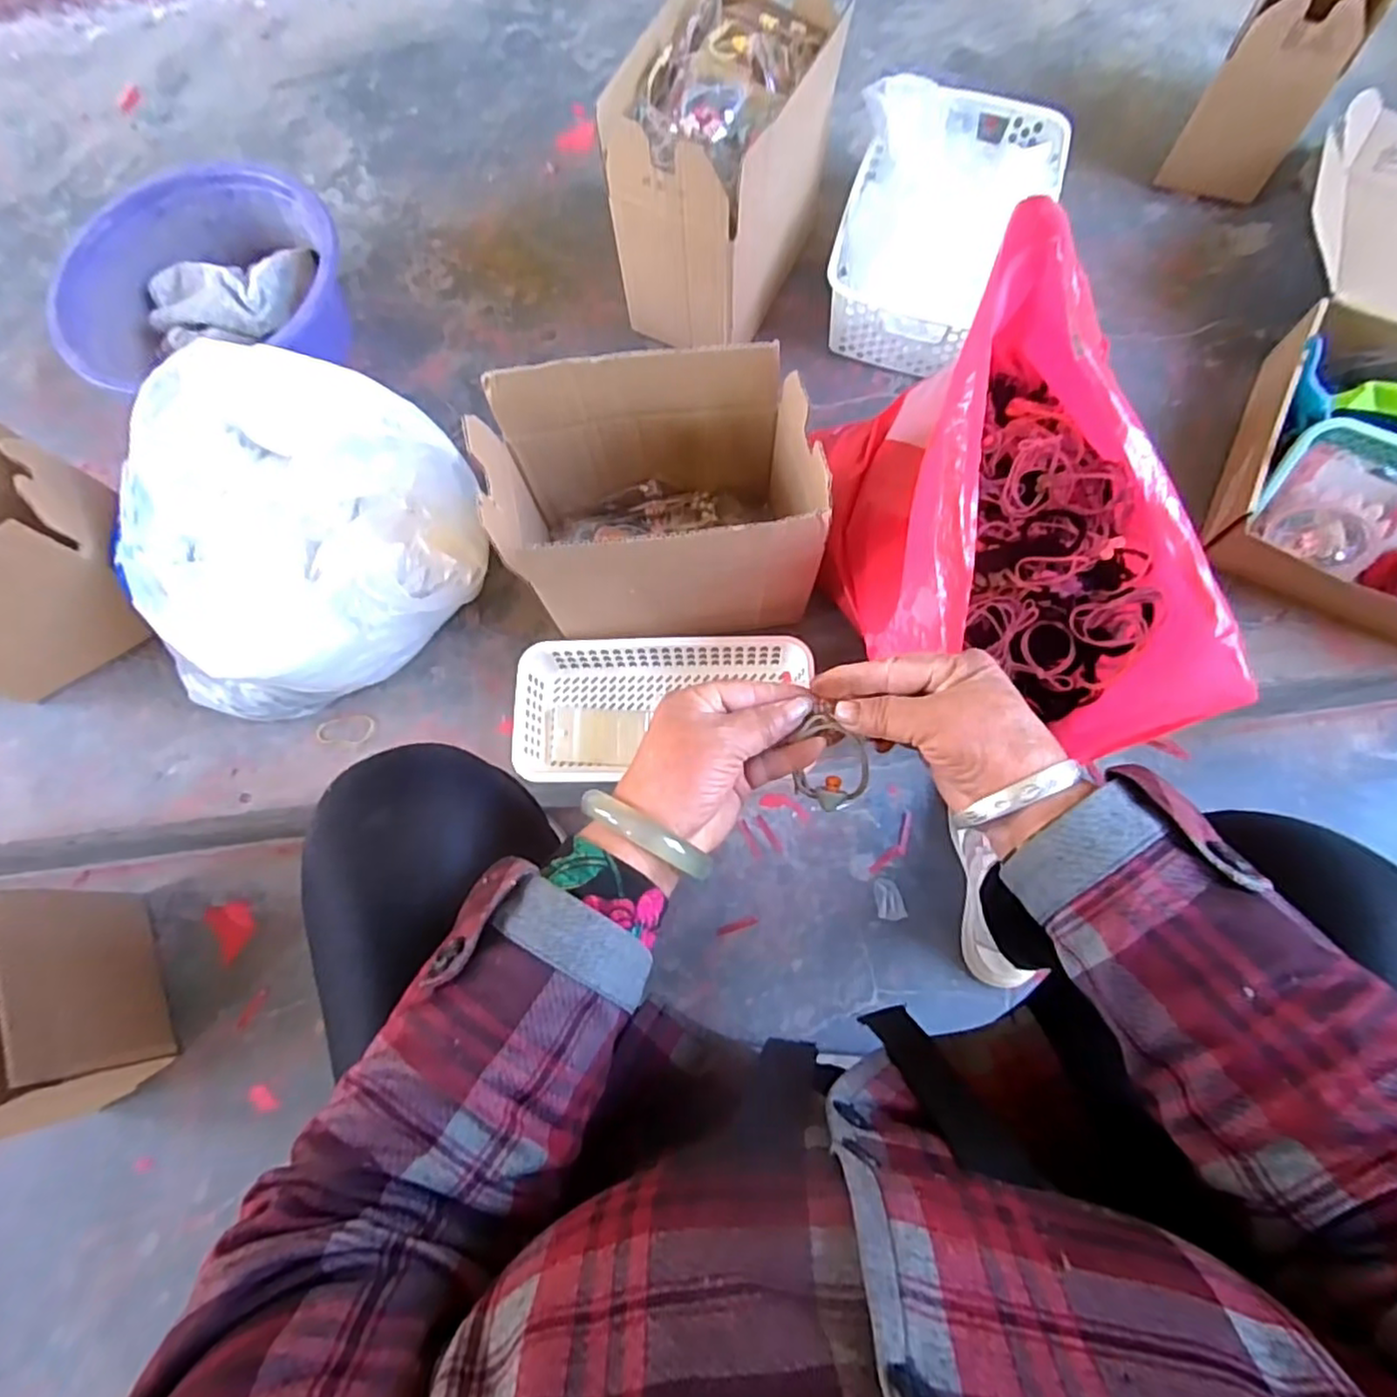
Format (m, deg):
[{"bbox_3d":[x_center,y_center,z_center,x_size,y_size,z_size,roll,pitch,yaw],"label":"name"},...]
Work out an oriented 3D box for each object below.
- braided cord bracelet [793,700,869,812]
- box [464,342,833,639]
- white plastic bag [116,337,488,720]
[{"bbox_3d":[0.074,0.032,0.377,0.039,0.009,0.058,6,99,16],"label":"braided cord bracelet"},{"bbox_3d":[-0.034,-0.152,0.566,0.241,0.188,0.146,-4,74,1],"label":"box"},{"bbox_3d":[-0.361,-0.138,0.617,0.292,0.182,0.247,-26,74,-5],"label":"white plastic bag"}]

